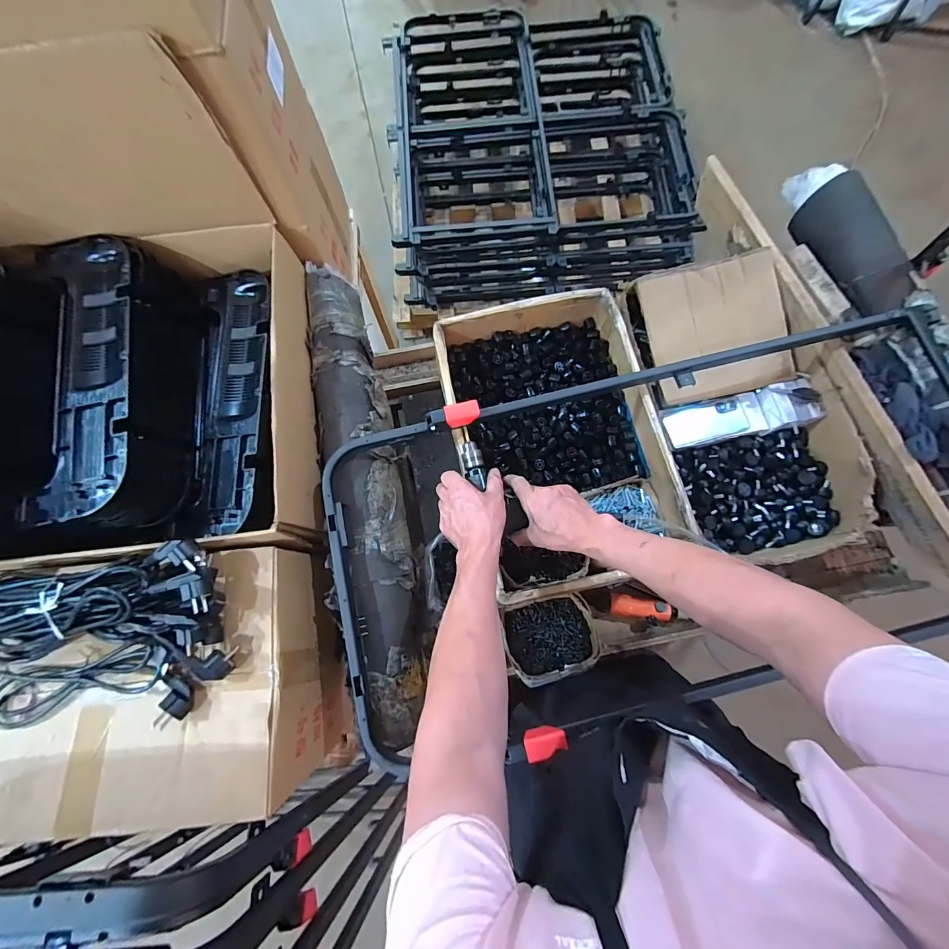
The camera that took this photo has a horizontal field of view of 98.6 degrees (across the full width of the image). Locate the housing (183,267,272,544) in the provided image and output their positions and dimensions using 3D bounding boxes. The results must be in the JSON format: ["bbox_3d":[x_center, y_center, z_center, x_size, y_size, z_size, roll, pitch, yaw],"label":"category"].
[{"bbox_3d":[-0.396,-0.147,0.732,0.166,0.096,0.451,-10,76,19],"label":"housing"}]

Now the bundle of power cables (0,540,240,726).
[{"bbox_3d":[-0.573,0.248,0.532,0.491,0.087,0.246,-15,76,-2],"label":"bundle of power cables"}]

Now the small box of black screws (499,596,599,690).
[{"bbox_3d":[0.142,0.310,0.769,0.165,0.075,0.141,-9,59,-4],"label":"small box of black screws"}]

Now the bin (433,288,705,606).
[{"bbox_3d":[0.146,-0.070,0.771,0.351,0.131,0.517,-13,76,-2],"label":"bin"}]

